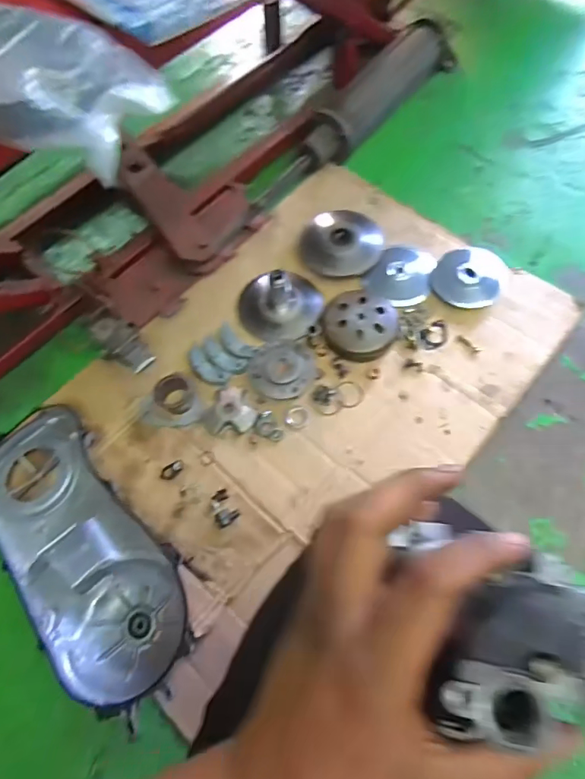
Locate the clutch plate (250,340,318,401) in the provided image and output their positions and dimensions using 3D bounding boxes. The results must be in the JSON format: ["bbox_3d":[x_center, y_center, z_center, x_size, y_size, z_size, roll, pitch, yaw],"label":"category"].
[{"bbox_3d":[-0.016,-0.037,0.805,0.107,0.029,0.111,0,65,1],"label":"clutch plate"}]

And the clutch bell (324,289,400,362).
[{"bbox_3d":[0.117,-0.110,0.832,0.126,0.040,0.116,0,65,1],"label":"clutch bell"}]

